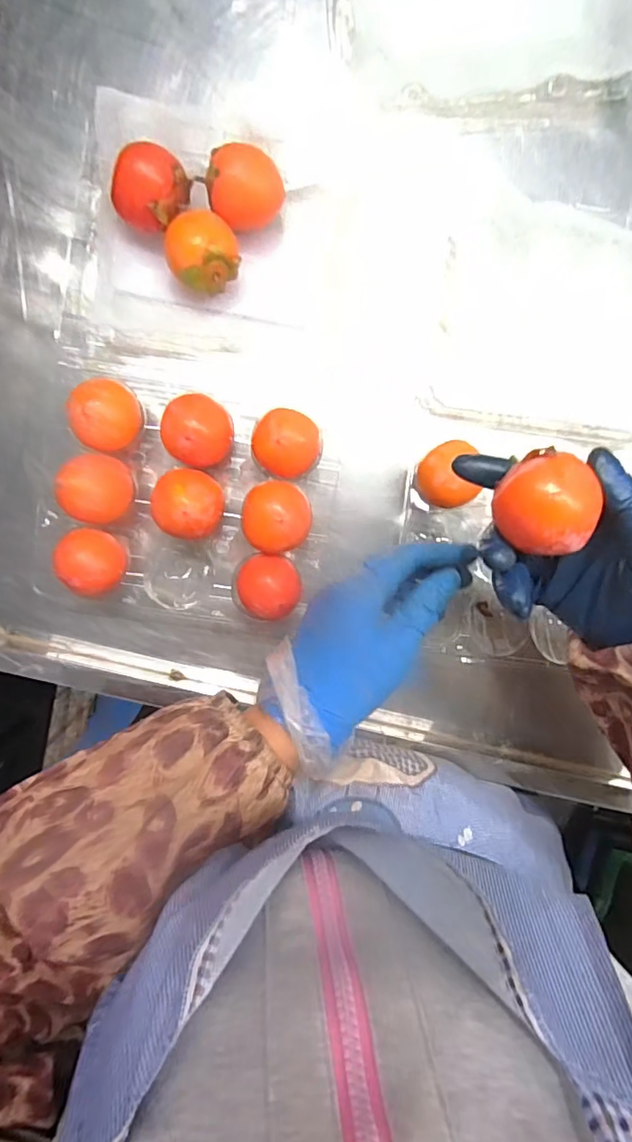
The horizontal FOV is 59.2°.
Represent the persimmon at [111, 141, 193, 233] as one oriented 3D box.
[{"bbox_3d":[-0.104,-0.237,0.350,0.038,0.035,0.044,29,97,-6],"label":"persimmon"}]

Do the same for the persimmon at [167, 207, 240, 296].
[{"bbox_3d":[-0.071,-0.202,0.355,0.042,0.040,0.041,0,99,-2],"label":"persimmon"}]

